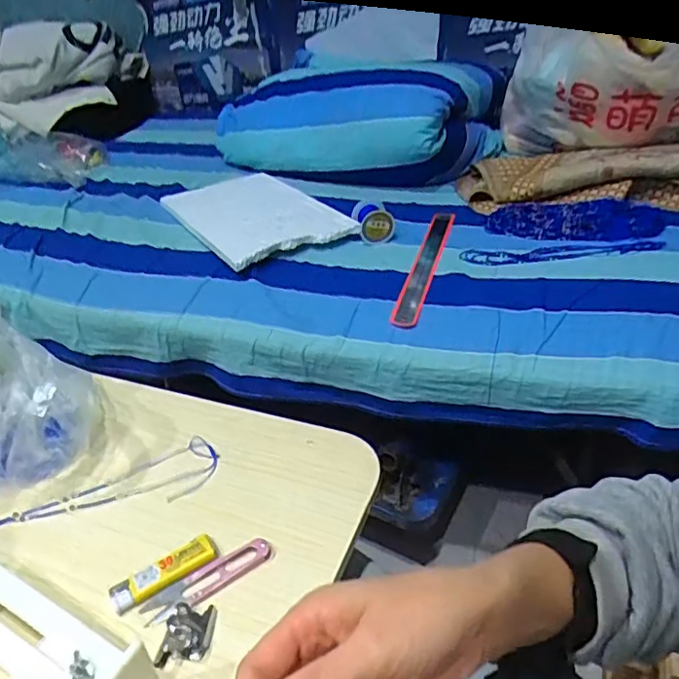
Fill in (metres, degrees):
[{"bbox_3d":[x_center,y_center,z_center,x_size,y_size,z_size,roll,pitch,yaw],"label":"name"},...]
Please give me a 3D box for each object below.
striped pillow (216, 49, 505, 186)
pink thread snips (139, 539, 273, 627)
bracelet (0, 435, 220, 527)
[{"bbox_3d":[0.017,-0.465,1.203,0.558,0.167,0.322,20,41,30],"label":"striped pillow"},{"bbox_3d":[-0.100,0.184,0.449,0.102,0.008,0.026,-24,40,-25],"label":"pink thread snips"},{"bbox_3d":[-0.229,0.147,0.517,0.248,0.009,0.060,-19,38,-19],"label":"bracelet"}]

